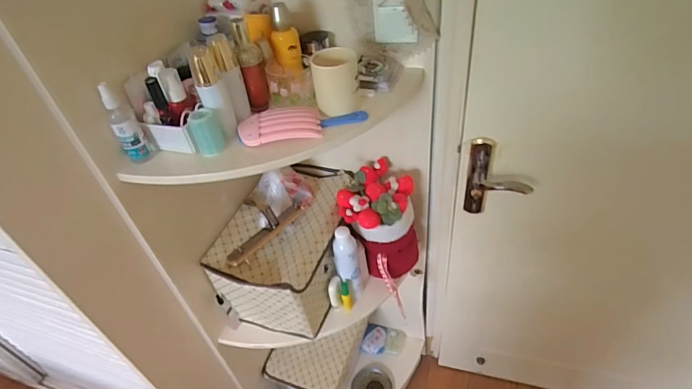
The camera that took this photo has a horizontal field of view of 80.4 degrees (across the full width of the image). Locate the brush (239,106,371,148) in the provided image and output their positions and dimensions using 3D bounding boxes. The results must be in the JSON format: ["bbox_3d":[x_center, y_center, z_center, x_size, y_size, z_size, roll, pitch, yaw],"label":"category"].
[{"bbox_3d":[-0.076,-0.125,0.711,0.218,0.028,0.068,-7,42,0],"label":"brush"}]

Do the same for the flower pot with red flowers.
[{"bbox_3d":[0.081,0.070,1.059,0.180,0.248,0.178,-4,42,3],"label":"flower pot with red flowers"}]

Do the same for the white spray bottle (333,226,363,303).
[{"bbox_3d":[0.006,0.174,1.022,0.057,0.234,0.052,-4,42,3],"label":"white spray bottle"}]

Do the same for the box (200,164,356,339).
[{"bbox_3d":[-0.138,0.140,1.077,0.253,0.237,0.400,12,45,20],"label":"box"}]

